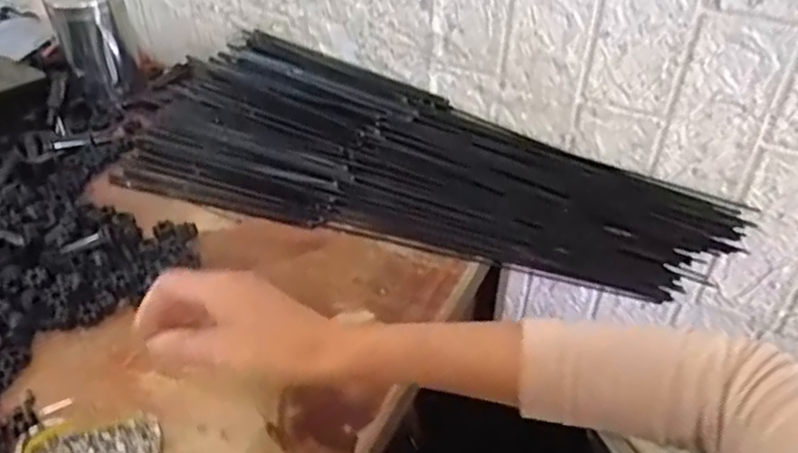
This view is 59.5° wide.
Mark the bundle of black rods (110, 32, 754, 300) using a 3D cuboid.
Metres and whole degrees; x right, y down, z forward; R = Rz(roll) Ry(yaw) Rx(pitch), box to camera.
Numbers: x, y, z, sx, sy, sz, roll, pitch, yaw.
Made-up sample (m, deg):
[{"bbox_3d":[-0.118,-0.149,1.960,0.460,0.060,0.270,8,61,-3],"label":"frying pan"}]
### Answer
[{"bbox_3d":[0.009,-0.051,0.665,0.568,0.030,0.193,19,68,16],"label":"bundle of black rods"}]

